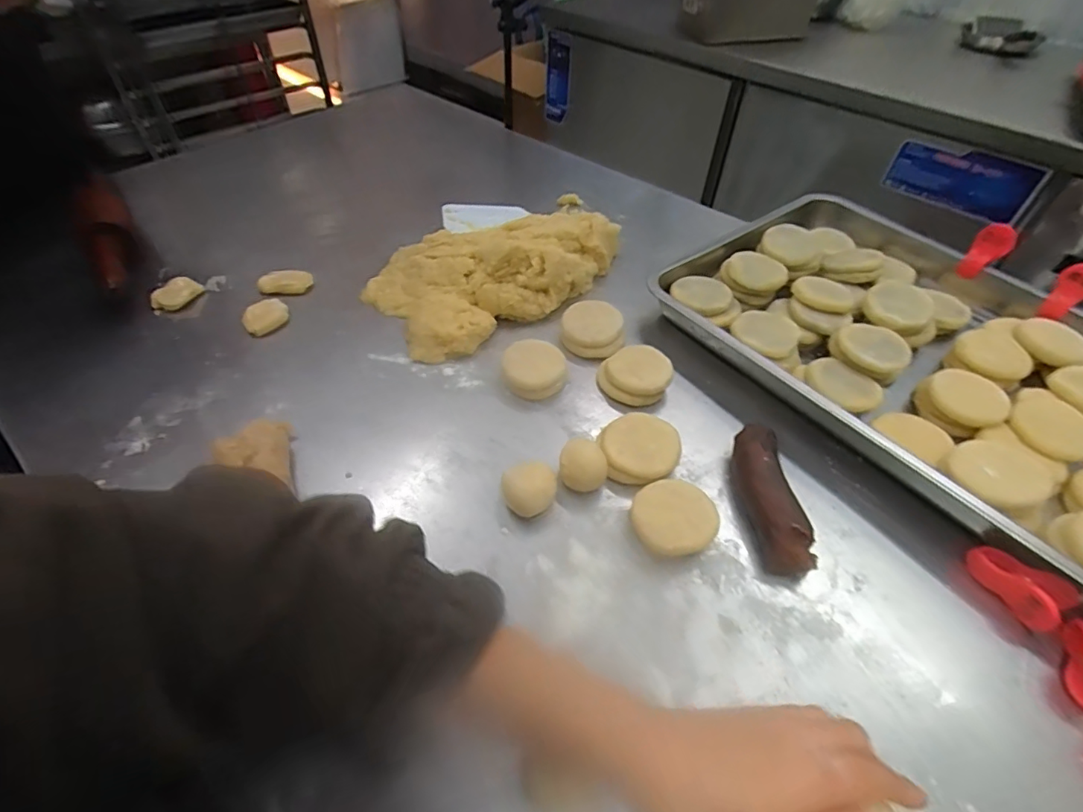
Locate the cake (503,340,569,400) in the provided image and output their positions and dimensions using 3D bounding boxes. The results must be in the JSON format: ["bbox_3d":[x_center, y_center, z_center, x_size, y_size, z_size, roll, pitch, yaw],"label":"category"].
[{"bbox_3d":[-0.007,-0.035,0.506,0.059,0.031,0.050,-4,49,-5],"label":"cake"}]

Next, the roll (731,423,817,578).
[{"bbox_3d":[0.179,0.071,0.418,0.041,0.034,0.126,-1,49,-2],"label":"roll"}]

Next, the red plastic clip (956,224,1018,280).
[{"bbox_3d":[0.493,-0.168,0.583,0.022,0.056,0.034,-35,58,-27],"label":"red plastic clip"}]

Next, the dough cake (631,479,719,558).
[{"bbox_3d":[0.102,0.088,0.408,0.060,0.023,0.065,21,52,17],"label":"dough cake"}]

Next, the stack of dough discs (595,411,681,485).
[{"bbox_3d":[0.082,0.038,0.447,0.066,0.033,0.054,3,49,1],"label":"stack of dough discs"}]

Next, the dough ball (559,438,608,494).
[{"bbox_3d":[0.035,0.050,0.436,0.038,0.028,0.035,1,49,-1],"label":"dough ball"}]

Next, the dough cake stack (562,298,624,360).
[{"bbox_3d":[0.053,-0.079,0.550,0.062,0.025,0.070,3,49,1],"label":"dough cake stack"}]

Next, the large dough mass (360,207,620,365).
[{"bbox_3d":[-0.055,-0.172,0.608,0.291,0.069,0.191,-32,56,-26],"label":"large dough mass"}]

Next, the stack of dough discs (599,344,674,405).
[{"bbox_3d":[0.089,-0.029,0.508,0.065,0.037,0.052,12,49,9],"label":"stack of dough discs"}]

